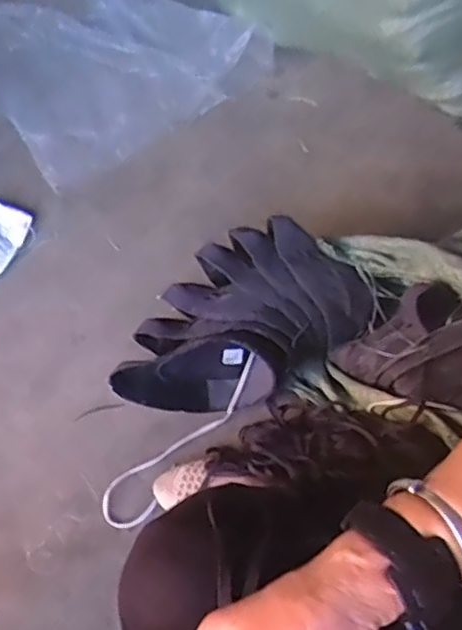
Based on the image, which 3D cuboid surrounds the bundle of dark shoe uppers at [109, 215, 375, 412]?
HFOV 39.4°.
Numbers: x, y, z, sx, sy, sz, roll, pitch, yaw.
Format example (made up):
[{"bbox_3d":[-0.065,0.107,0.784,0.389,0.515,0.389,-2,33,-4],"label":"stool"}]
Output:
[{"bbox_3d":[0.008,0.022,0.943,0.369,0.169,0.194,-29,59,-17],"label":"bundle of dark shoe uppers"}]

